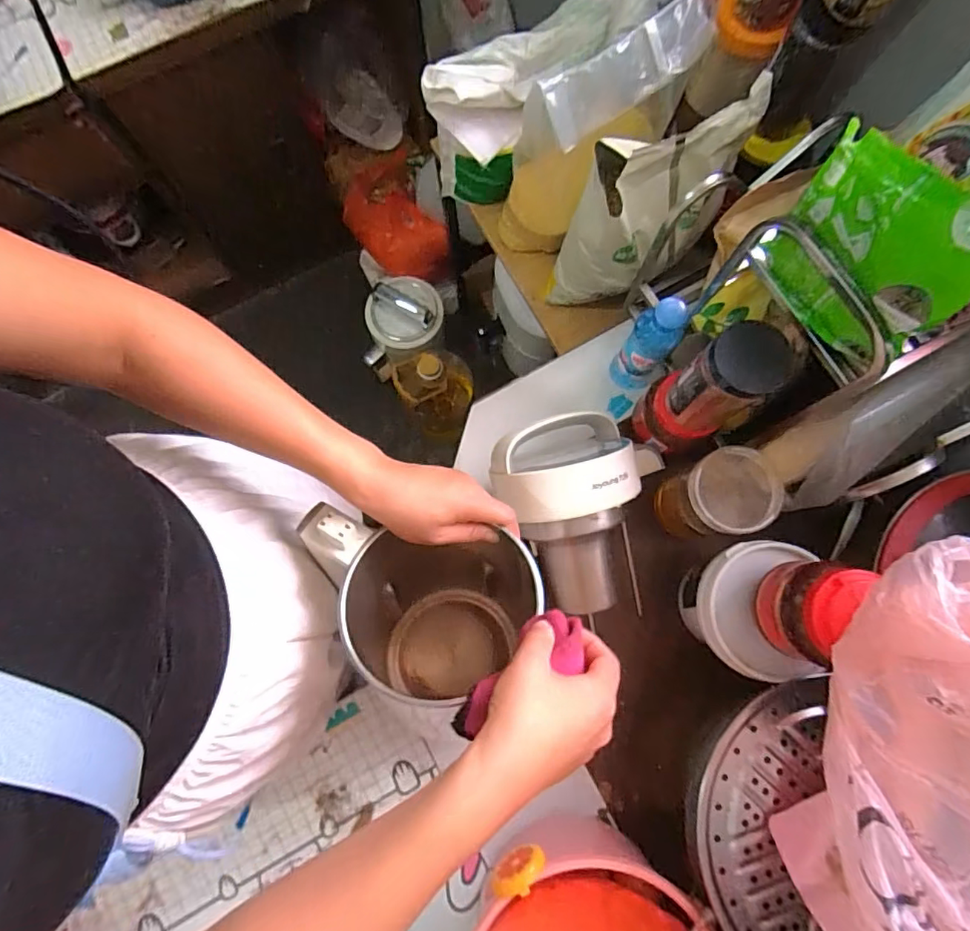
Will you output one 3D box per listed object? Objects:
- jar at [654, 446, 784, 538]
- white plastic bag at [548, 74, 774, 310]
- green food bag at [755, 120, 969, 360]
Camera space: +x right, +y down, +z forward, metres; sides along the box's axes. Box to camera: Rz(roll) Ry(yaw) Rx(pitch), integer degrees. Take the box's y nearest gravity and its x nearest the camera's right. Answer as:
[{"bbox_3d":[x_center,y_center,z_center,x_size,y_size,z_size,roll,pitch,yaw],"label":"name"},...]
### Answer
[{"bbox_3d":[0.244,0.035,0.575,0.086,0.132,0.078,-23,80,-5],"label":"jar"},{"bbox_3d":[0.182,-0.292,0.619,0.127,0.249,0.174,41,81,7],"label":"white plastic bag"},{"bbox_3d":[0.267,-0.149,0.374,0.045,0.124,0.135,-39,81,-7],"label":"green food bag"}]

